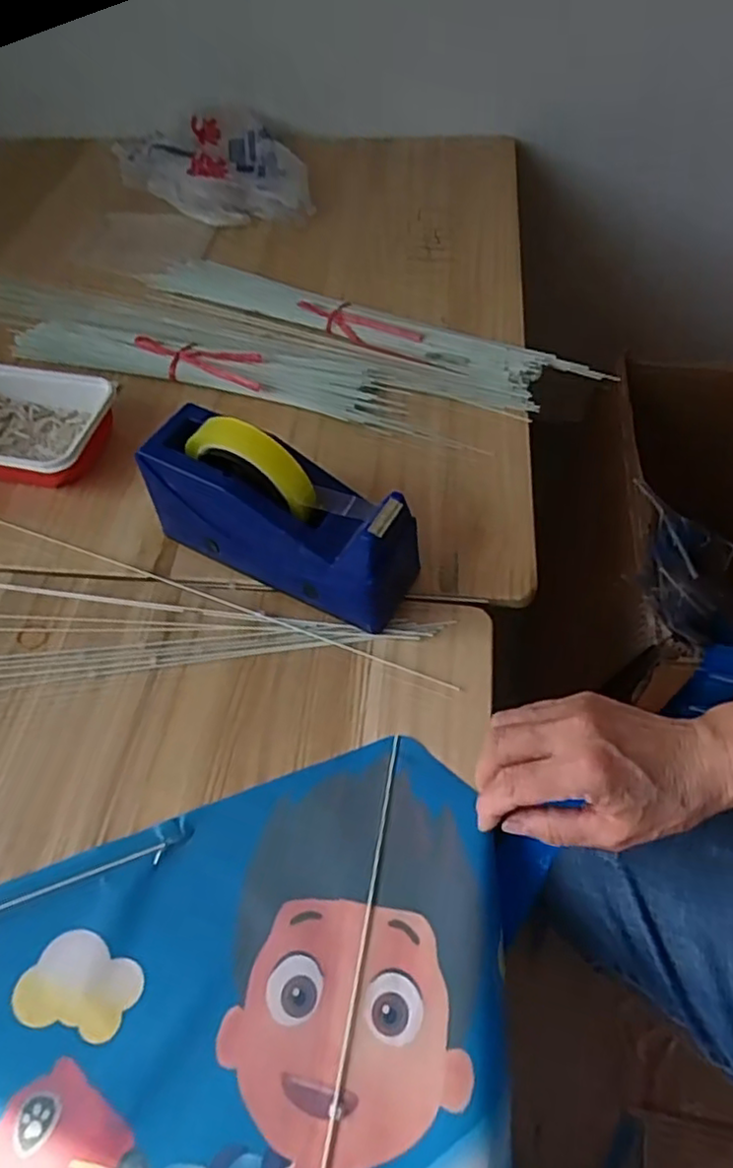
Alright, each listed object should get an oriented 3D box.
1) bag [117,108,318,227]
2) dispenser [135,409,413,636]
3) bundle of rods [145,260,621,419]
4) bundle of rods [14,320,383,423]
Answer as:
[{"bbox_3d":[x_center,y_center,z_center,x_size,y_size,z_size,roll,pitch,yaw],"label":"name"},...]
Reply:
[{"bbox_3d":[-0.205,-0.556,0.881,0.220,0.032,0.274,-16,56,-8],"label":"bag"},{"bbox_3d":[-0.062,-0.052,0.491,0.205,0.117,0.069,24,60,18],"label":"dispenser"},{"bbox_3d":[-0.020,-0.264,0.688,0.491,0.022,0.091,21,59,16],"label":"bundle of rods"},{"bbox_3d":[-0.176,-0.225,0.667,0.398,0.022,0.077,17,58,14],"label":"bundle of rods"}]

